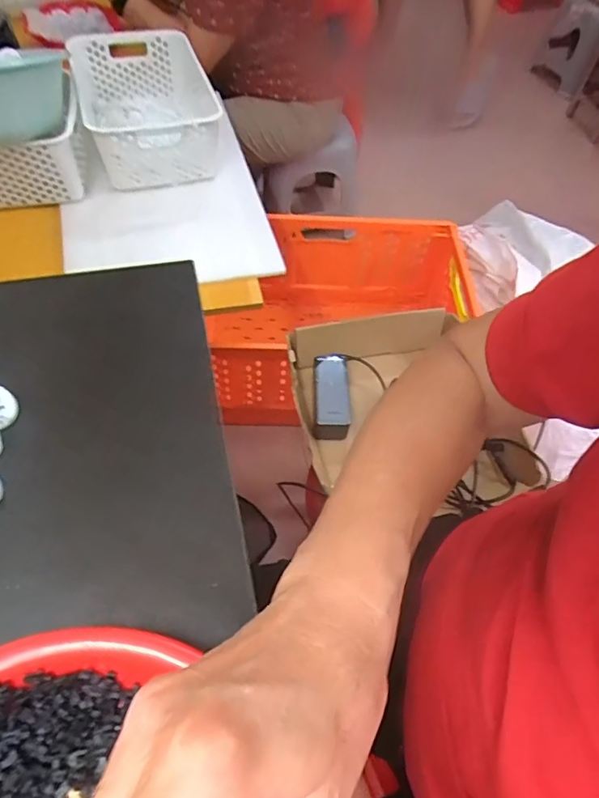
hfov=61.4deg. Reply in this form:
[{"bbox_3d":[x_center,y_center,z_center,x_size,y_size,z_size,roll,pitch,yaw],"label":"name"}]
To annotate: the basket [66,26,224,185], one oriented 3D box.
[{"bbox_3d":[-0.263,-0.512,0.893,0.211,0.117,0.327,-16,60,-15],"label":"basket"}]

